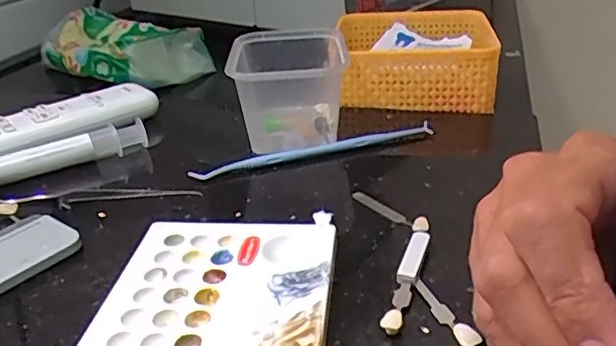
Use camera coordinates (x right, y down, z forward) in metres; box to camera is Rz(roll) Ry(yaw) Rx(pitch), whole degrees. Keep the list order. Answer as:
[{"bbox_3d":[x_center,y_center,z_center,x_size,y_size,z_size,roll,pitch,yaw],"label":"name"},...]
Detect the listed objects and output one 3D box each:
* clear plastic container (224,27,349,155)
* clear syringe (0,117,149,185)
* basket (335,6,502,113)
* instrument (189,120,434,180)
[{"bbox_3d":[-0.015,-0.061,0.422,0.083,0.060,0.092,-2,27,2],"label":"clear plastic container"},{"bbox_3d":[-0.170,-0.011,0.386,0.125,0.017,0.020,-19,31,-28],"label":"clear syringe"},{"bbox_3d":[0.088,-0.101,0.505,0.134,0.044,0.137,2,28,11],"label":"basket"},{"bbox_3d":[0.005,-0.015,0.386,0.162,0.009,0.011,-12,28,-15],"label":"instrument"}]

